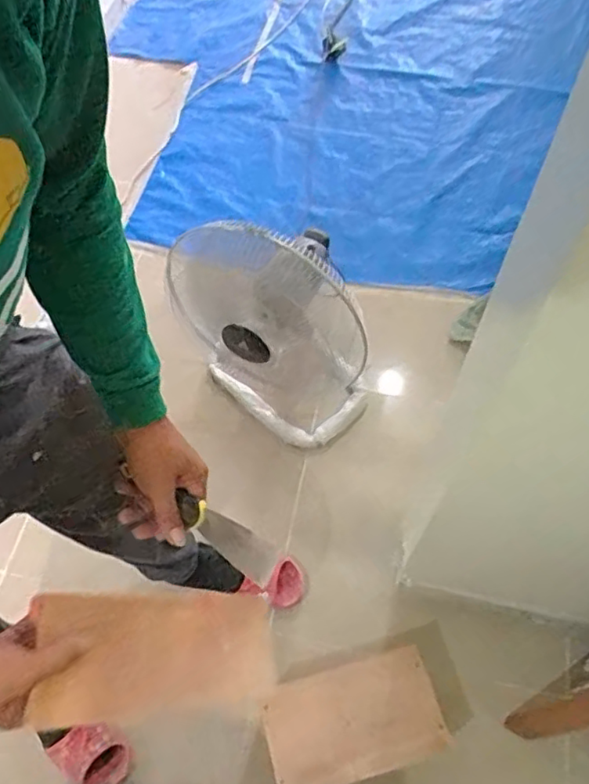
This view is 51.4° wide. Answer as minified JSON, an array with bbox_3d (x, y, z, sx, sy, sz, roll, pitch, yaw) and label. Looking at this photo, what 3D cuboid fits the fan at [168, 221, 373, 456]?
[{"bbox_3d":[-0.013,-0.129,1.350,0.322,0.589,0.357,-35,65,-15],"label":"fan"}]

